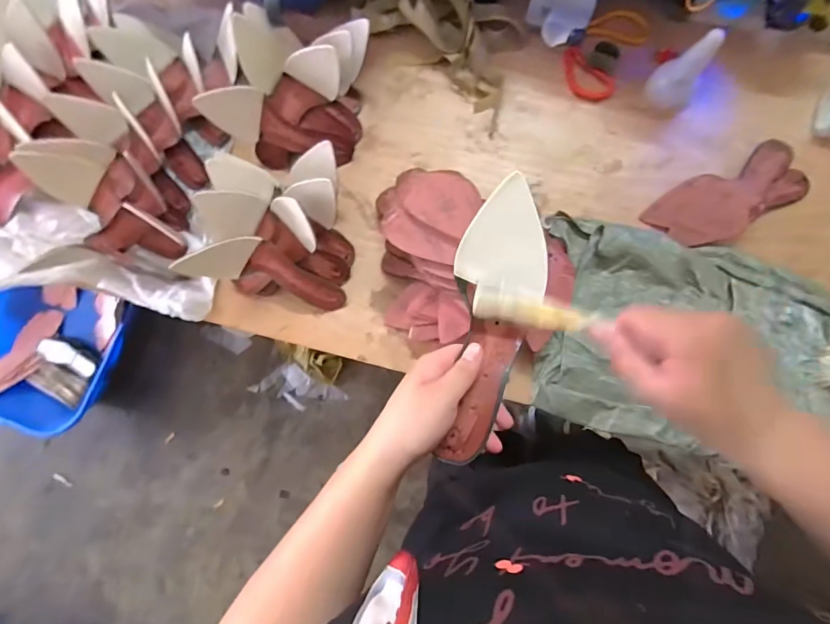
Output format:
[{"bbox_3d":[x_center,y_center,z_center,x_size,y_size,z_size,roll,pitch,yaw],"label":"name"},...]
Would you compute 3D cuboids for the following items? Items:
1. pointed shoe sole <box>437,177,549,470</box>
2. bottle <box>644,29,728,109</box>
[{"bbox_3d":[0.066,0.011,0.373,0.072,0.042,0.231,9,92,6],"label":"pointed shoe sole"},{"bbox_3d":[0.389,-0.353,0.616,0.066,0.129,0.054,34,86,9],"label":"bottle"}]

